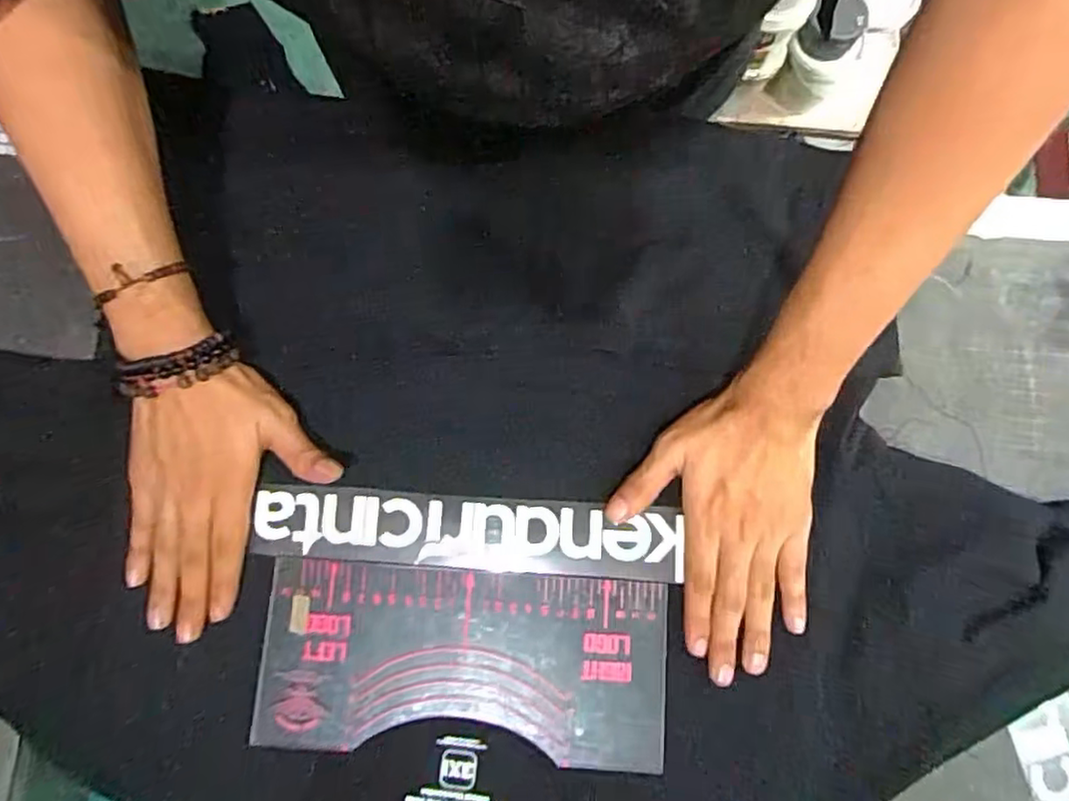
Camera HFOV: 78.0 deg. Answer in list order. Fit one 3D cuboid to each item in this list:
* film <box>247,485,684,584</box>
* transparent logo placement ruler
[{"bbox_3d":[-0.046,0.089,0.442,0.280,0.004,0.049,4,78,1],"label":"film"},{"bbox_3d":[-0.046,0.168,0.421,0.255,0.004,0.113,3,78,0],"label":"transparent logo placement ruler"}]

